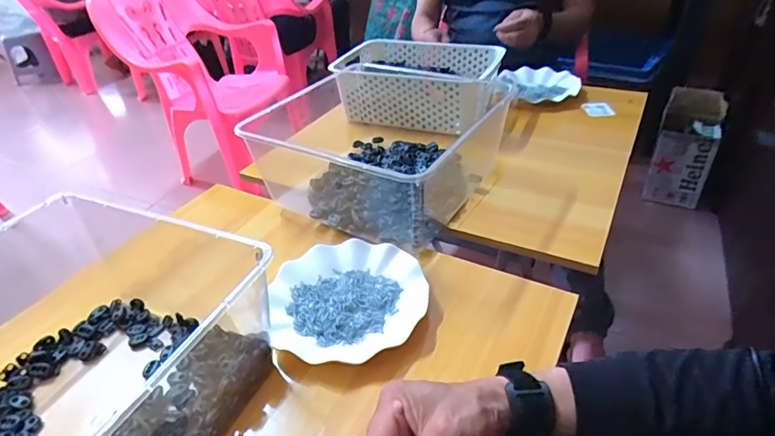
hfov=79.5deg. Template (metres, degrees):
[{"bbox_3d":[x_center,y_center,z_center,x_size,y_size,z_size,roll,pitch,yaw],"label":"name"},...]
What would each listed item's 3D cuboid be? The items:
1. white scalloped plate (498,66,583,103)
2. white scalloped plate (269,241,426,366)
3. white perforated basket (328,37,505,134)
[{"bbox_3d":[0.351,-0.296,1.038,0.130,0.038,0.174,-20,38,-20],"label":"white scalloped plate"},{"bbox_3d":[-0.044,0.093,0.542,0.174,0.034,0.170,-5,37,4],"label":"white scalloped plate"},{"bbox_3d":[0.056,-0.277,0.940,0.301,0.123,0.219,12,39,22],"label":"white perforated basket"}]

